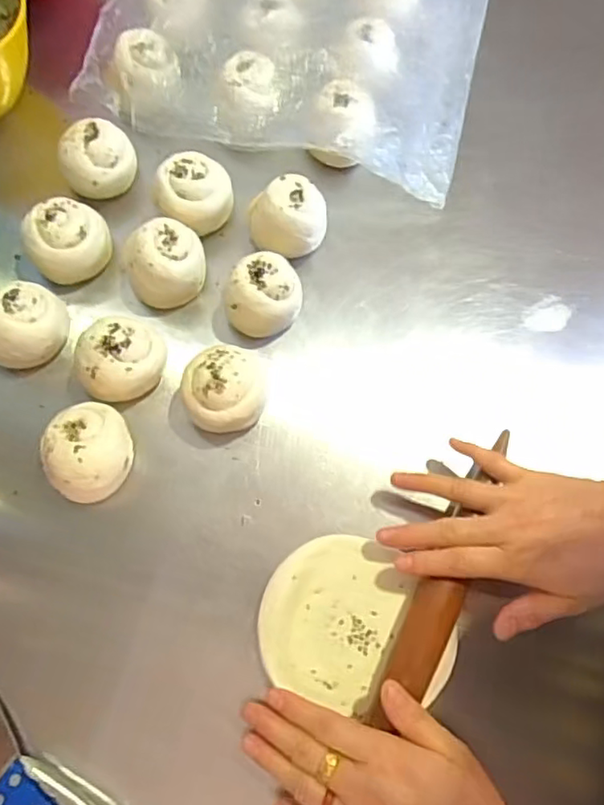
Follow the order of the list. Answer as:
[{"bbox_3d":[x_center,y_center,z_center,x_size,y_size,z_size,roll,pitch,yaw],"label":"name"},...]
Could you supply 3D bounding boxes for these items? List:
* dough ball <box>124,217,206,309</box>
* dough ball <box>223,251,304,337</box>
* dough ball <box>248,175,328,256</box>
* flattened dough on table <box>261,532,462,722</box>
[{"bbox_3d":[-0.110,-0.115,0.507,0.063,0.049,0.057,-21,72,-8],"label":"dough ball"},{"bbox_3d":[-0.031,-0.086,0.496,0.059,0.045,0.054,0,70,-1],"label":"dough ball"},{"bbox_3d":[-0.009,-0.153,0.520,0.064,0.054,0.051,-13,71,-6],"label":"dough ball"},{"bbox_3d":[0.039,0.152,0.426,0.131,0.009,0.106,19,71,5],"label":"flattened dough on table"}]

